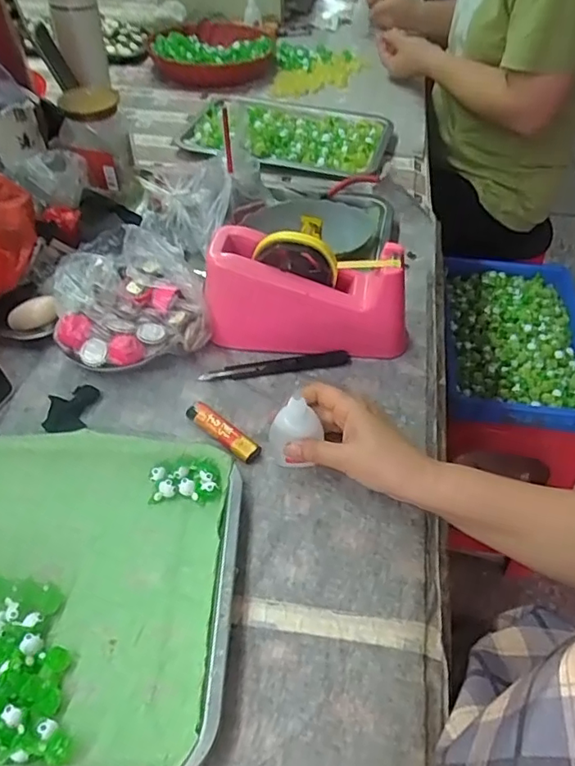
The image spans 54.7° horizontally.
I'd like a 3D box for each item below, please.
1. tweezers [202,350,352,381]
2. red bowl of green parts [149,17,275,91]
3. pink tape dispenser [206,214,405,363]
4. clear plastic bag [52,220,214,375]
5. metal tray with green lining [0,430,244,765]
[{"bbox_3d":[-0.011,-0.018,0.560,0.148,0.011,0.021,-6,50,-7],"label":"tweezers"},{"bbox_3d":[-0.140,-0.645,1.076,0.224,0.051,0.228,1,49,-1],"label":"red bowl of green parts"},{"bbox_3d":[0.021,-0.090,0.549,0.193,0.122,0.062,8,49,5],"label":"pink tape dispenser"},{"bbox_3d":[-0.160,-0.081,0.566,0.144,0.081,0.139,-14,51,-13],"label":"clear plastic bag"},{"bbox_3d":[-0.188,0.146,0.407,0.294,0.022,0.241,2,49,1],"label":"metal tray with green lining"}]

